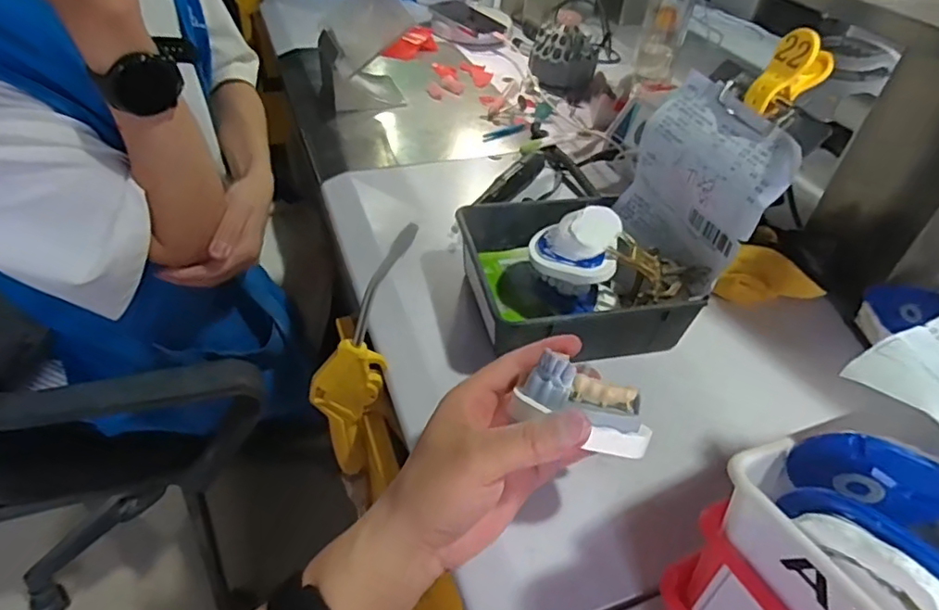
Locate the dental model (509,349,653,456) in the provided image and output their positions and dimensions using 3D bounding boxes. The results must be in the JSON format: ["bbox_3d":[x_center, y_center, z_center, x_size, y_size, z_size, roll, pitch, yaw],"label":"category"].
[{"bbox_3d":[0.064,0.057,0.319,0.072,0.037,0.035,25,81,7],"label":"dental model"}]

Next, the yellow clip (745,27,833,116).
[{"bbox_3d":[0.226,-0.161,0.411,0.027,0.056,0.030,6,37,-40],"label":"yellow clip"}]

